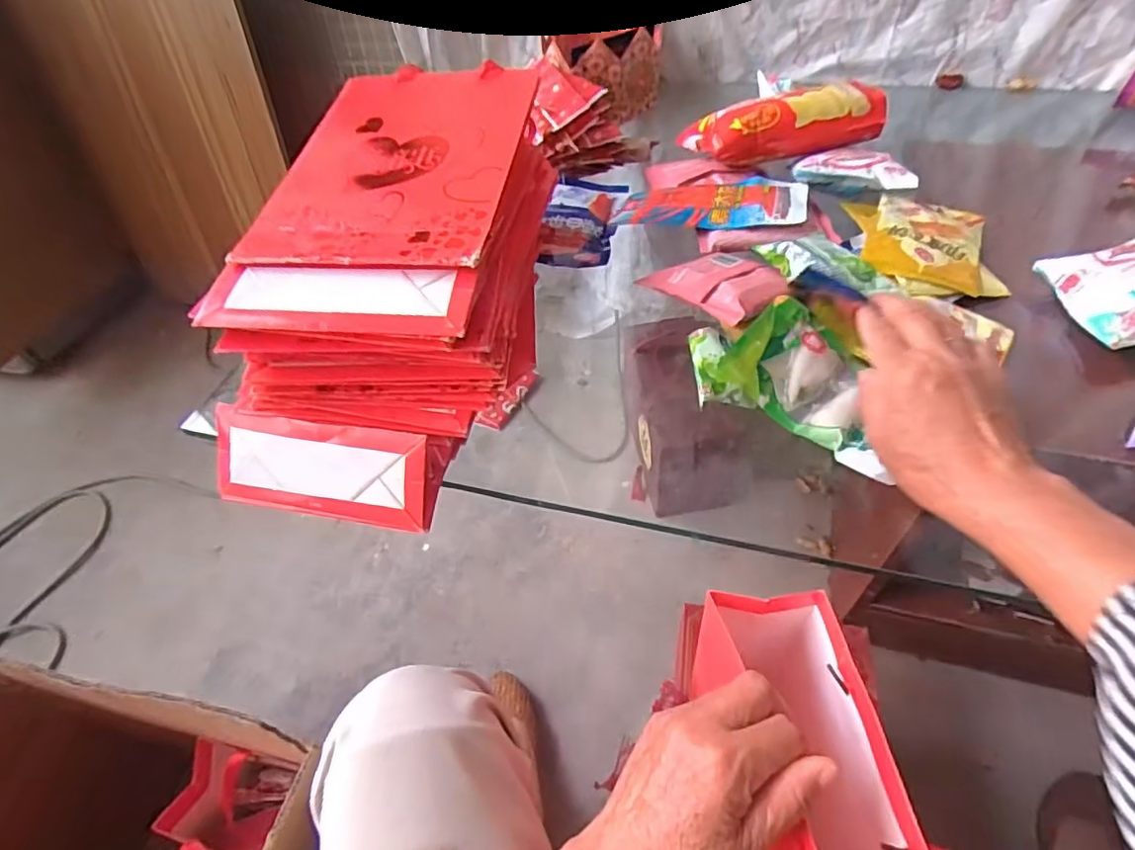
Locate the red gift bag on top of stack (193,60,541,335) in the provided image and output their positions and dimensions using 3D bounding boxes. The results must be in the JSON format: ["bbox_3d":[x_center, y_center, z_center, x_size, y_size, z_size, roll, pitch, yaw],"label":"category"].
[{"bbox_3d":[-0.138,-0.194,0.458,0.185,0.013,0.301,5,59,8],"label":"red gift bag on top of stack"}]

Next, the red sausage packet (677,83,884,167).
[{"bbox_3d":[0.245,-0.342,0.667,0.215,0.062,0.085,-8,50,1],"label":"red sausage packet"}]

